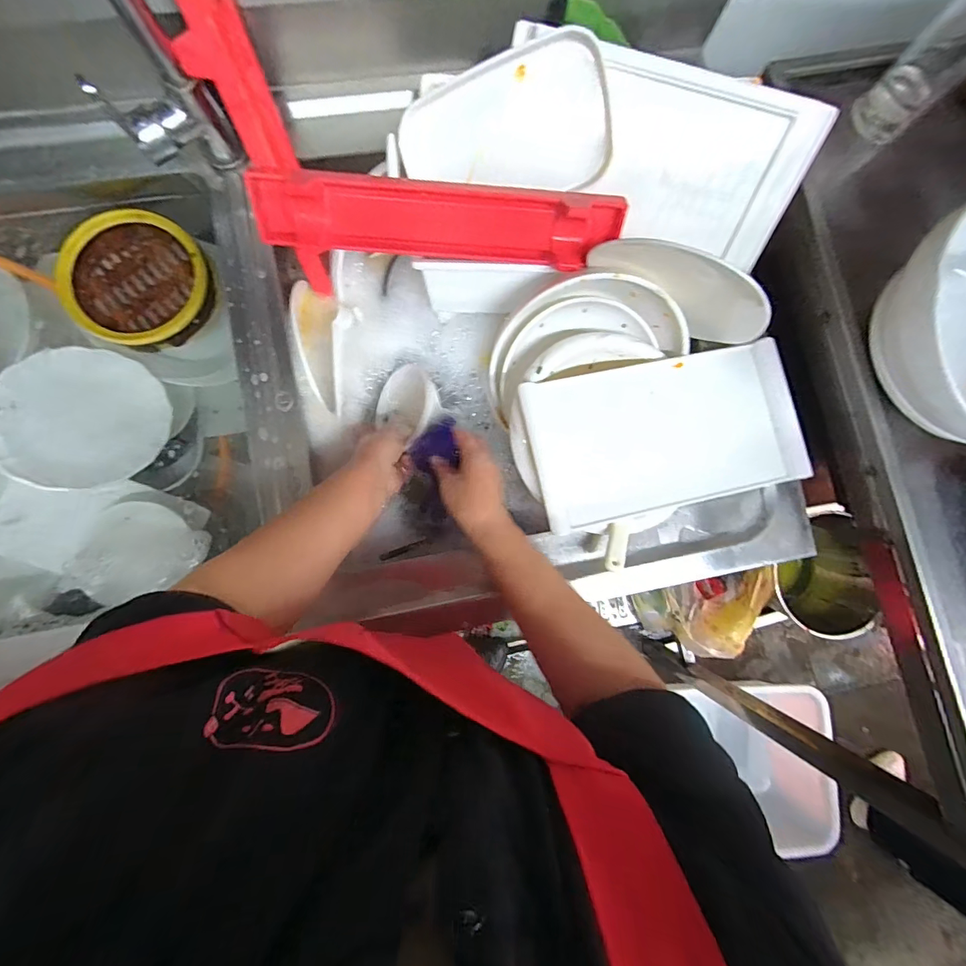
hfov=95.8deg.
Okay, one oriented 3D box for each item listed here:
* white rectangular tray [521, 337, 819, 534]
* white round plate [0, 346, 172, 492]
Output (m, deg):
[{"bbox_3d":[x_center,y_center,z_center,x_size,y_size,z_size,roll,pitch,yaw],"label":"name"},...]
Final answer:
[{"bbox_3d":[0.212,-0.060,0.523,0.318,0.040,0.172,-13,85,-6],"label":"white rectangular tray"},{"bbox_3d":[-0.495,-0.080,0.536,0.182,0.013,0.175,4,75,-15],"label":"white round plate"}]

